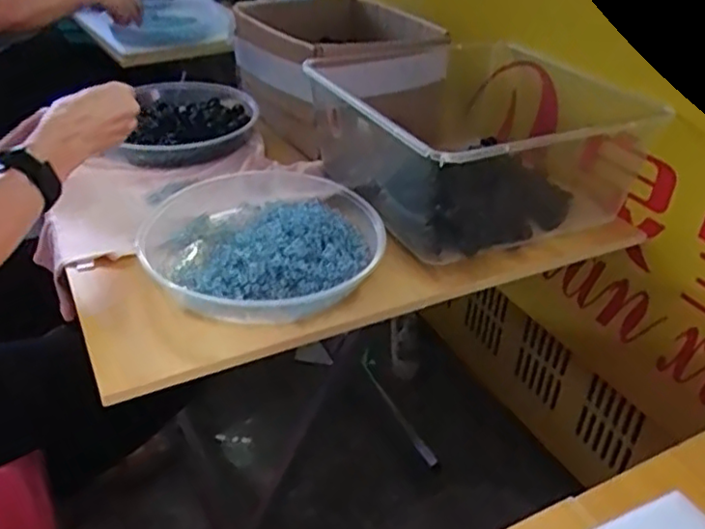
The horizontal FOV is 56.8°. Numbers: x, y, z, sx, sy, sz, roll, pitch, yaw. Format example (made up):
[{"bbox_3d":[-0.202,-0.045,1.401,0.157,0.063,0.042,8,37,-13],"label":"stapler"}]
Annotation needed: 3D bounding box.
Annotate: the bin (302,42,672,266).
[{"bbox_3d":[0.136,-0.169,0.883,0.321,0.147,0.408,-11,37,-18],"label":"bin"}]

